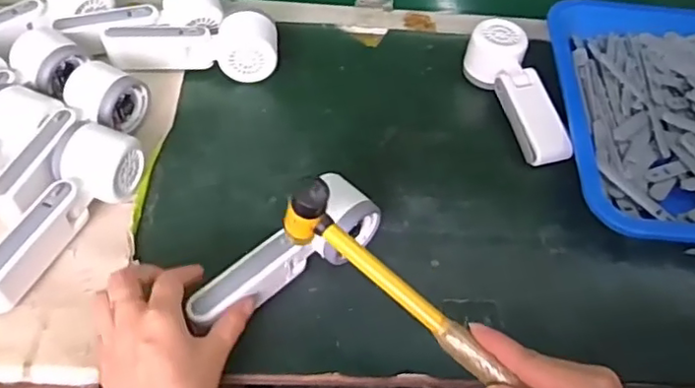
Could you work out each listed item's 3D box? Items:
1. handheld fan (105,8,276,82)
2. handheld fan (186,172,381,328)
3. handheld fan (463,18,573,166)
[{"bbox_3d":[-0.154,-0.149,0.624,0.164,0.050,0.053,5,51,-2],"label":"handheld fan"},{"bbox_3d":[-0.050,0.044,0.481,0.163,0.045,0.051,-31,61,-27],"label":"handheld fan"},{"bbox_3d":[0.171,-0.105,0.616,0.056,0.042,0.168,-11,53,-14],"label":"handheld fan"}]

